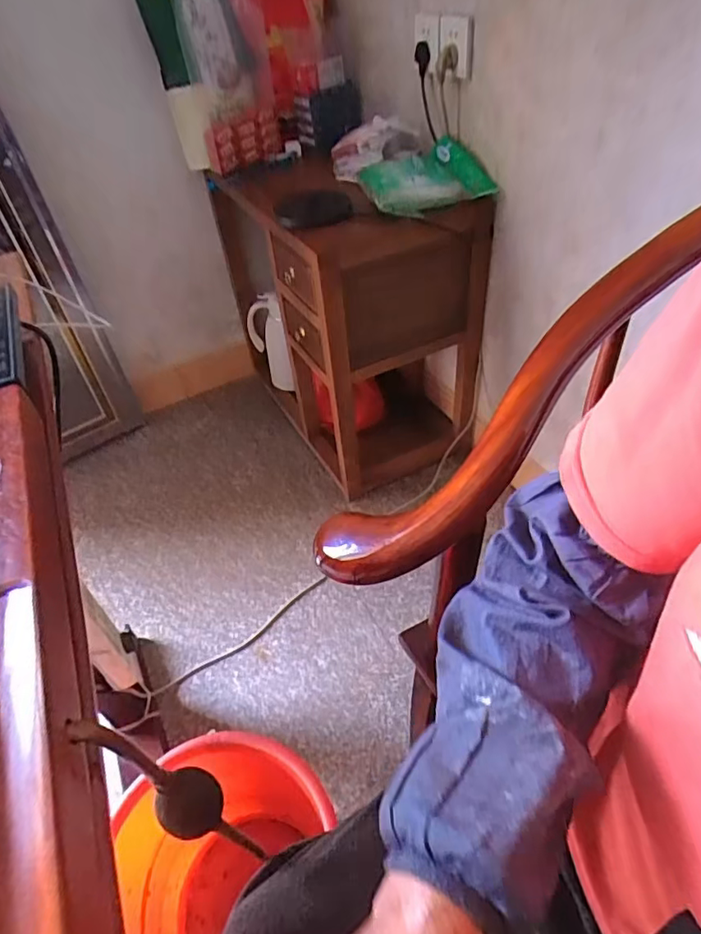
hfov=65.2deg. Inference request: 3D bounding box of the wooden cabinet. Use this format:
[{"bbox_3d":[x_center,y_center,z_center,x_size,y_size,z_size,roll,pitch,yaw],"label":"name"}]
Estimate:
[{"bbox_3d":[-0.020,-0.377,1.370,0.354,0.691,0.650,-22,48,-15],"label":"wooden cabinet"}]

